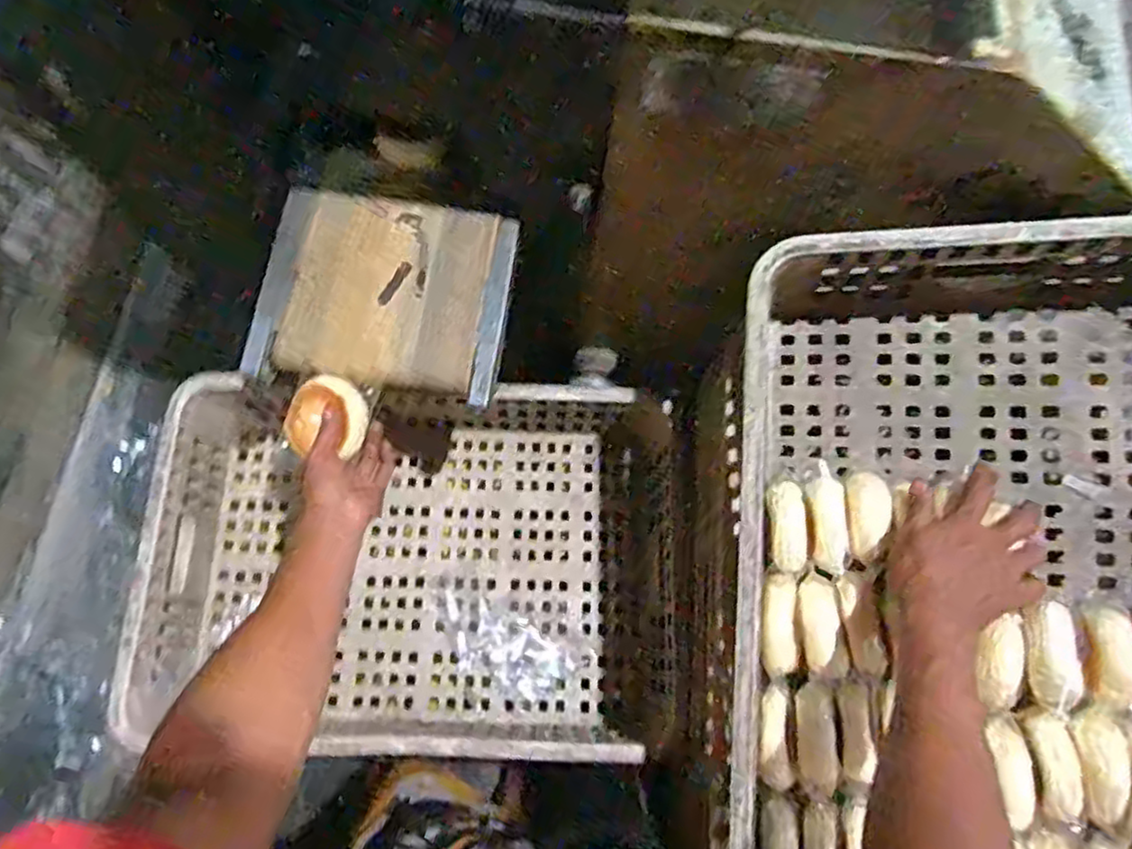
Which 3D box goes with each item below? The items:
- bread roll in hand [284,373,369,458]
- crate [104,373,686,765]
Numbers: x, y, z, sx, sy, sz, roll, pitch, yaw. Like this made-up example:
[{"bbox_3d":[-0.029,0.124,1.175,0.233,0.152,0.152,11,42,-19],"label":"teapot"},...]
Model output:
[{"bbox_3d":[-0.239,-0.007,0.728,0.071,0.039,0.086,32,99,6],"label":"bread roll in hand"},{"bbox_3d":[-0.170,0.163,0.882,0.612,0.156,0.401,1,71,0],"label":"crate"}]

